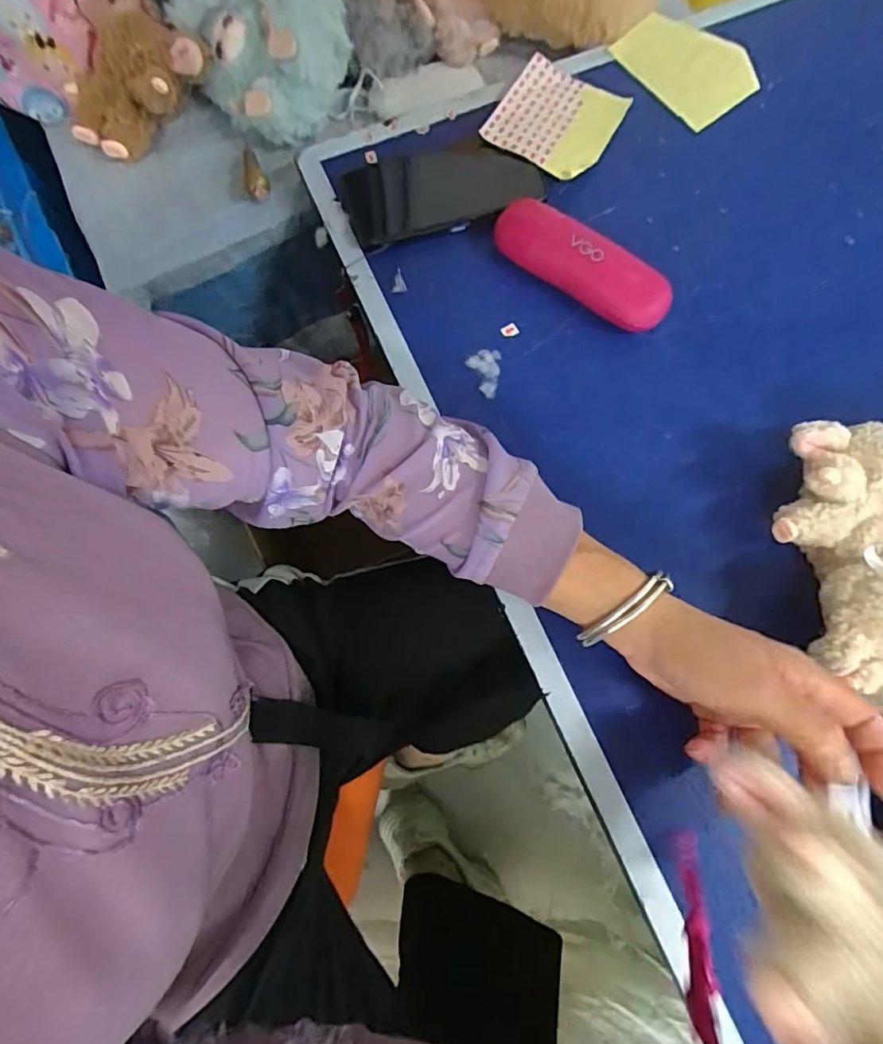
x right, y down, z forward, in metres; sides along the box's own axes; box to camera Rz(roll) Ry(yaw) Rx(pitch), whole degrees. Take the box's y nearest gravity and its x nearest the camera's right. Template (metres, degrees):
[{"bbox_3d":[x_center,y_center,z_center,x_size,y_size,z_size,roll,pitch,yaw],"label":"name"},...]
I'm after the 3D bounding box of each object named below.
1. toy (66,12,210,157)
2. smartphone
[{"bbox_3d":[-0.279,-0.394,0.475,0.125,0.052,0.088,-42,79,-11],"label":"toy"},{"bbox_3d":[0.001,-0.285,0.451,0.165,0.015,0.081,-12,76,-3],"label":"smartphone"}]

